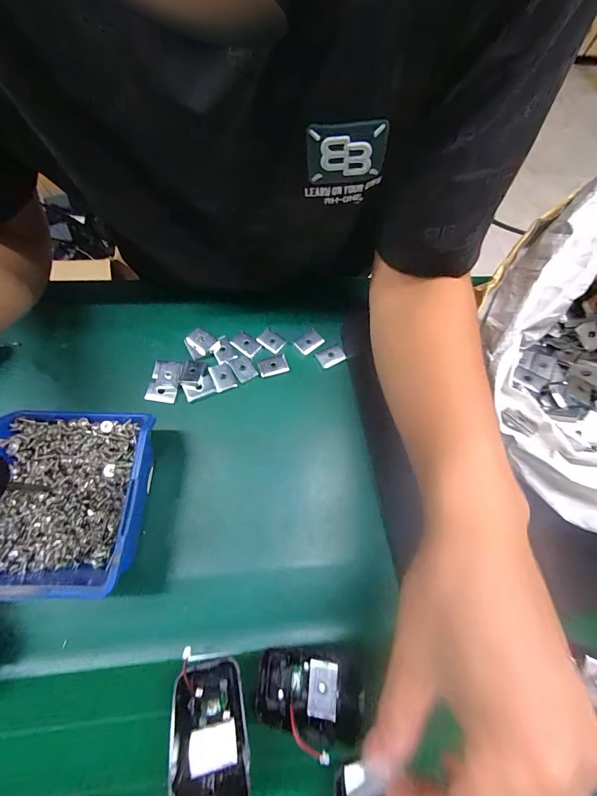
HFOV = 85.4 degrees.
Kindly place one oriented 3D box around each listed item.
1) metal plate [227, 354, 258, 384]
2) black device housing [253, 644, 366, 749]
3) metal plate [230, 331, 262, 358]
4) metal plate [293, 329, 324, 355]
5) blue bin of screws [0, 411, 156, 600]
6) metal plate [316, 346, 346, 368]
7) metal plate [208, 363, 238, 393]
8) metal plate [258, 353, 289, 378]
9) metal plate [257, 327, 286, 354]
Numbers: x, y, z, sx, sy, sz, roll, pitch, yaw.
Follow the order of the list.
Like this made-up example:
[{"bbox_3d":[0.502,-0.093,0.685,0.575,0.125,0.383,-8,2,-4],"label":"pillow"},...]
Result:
[{"bbox_3d":[-0.055,-0.030,0.318,0.021,0.004,0.028,-31,72,-18],"label":"metal plate"},{"bbox_3d":[0.006,0.195,0.217,0.069,0.021,0.044,6,65,-3],"label":"black device housing"},{"bbox_3d":[-0.053,-0.055,0.329,0.028,0.004,0.020,40,68,12],"label":"metal plate"},{"bbox_3d":[0.010,-0.058,0.337,0.026,0.005,0.020,-37,74,-19],"label":"metal plate"},{"bbox_3d":[-0.163,0.074,0.237,0.120,0.062,0.126,3,66,-5],"label":"blue bin of screws"},{"bbox_3d":[0.033,-0.043,0.331,0.026,0.004,0.019,-27,74,-5],"label":"metal plate"},{"bbox_3d":[-0.074,-0.021,0.313,0.020,0.004,0.027,-20,69,-14],"label":"metal plate"},{"bbox_3d":[-0.026,-0.033,0.325,0.029,0.006,0.022,-13,68,-11],"label":"metal plate"},{"bbox_3d":[-0.028,-0.059,0.332,0.026,0.004,0.020,35,67,10],"label":"metal plate"}]

